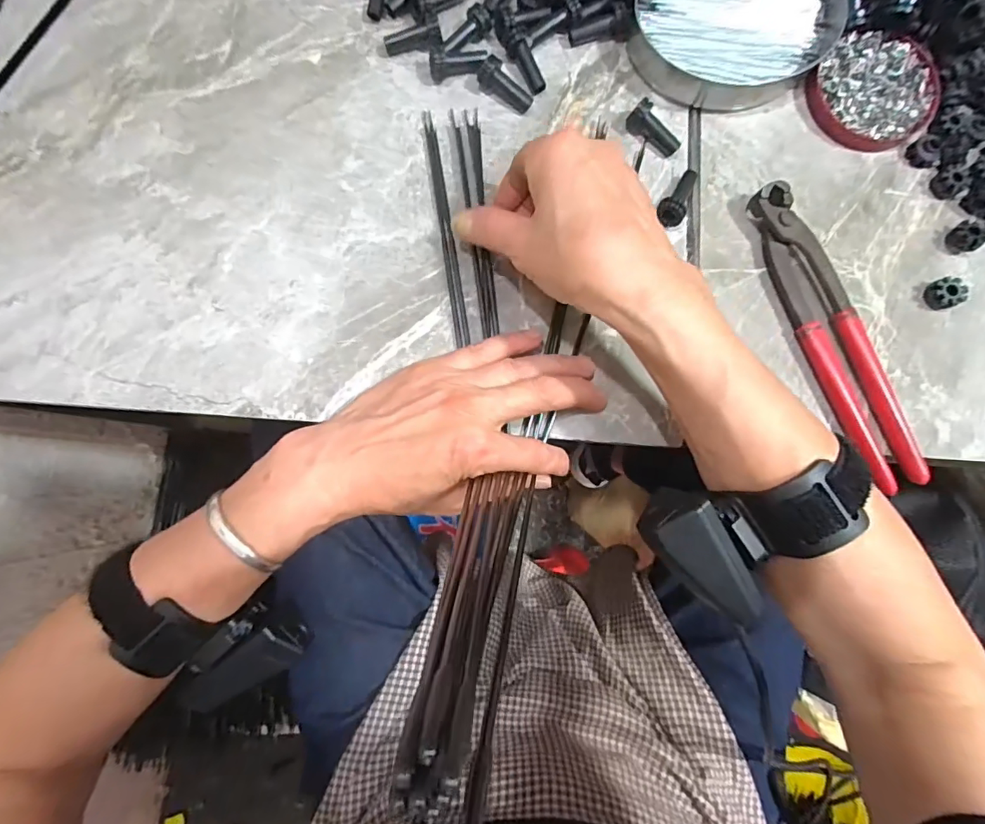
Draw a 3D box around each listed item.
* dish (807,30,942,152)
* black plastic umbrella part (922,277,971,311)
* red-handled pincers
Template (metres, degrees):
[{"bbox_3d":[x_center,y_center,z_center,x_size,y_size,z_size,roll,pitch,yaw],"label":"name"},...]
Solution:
[{"bbox_3d":[0.256,-0.216,0.334,0.081,0.014,0.074,2,83,-2],"label":"dish"},{"bbox_3d":[0.291,-0.076,0.317,0.019,0.014,0.019,0,83,-2],"label":"black plastic umbrella part"},{"bbox_3d":[0.211,-0.048,0.309,0.034,0.016,0.198,-22,85,-5],"label":"red-handled pincers"}]

